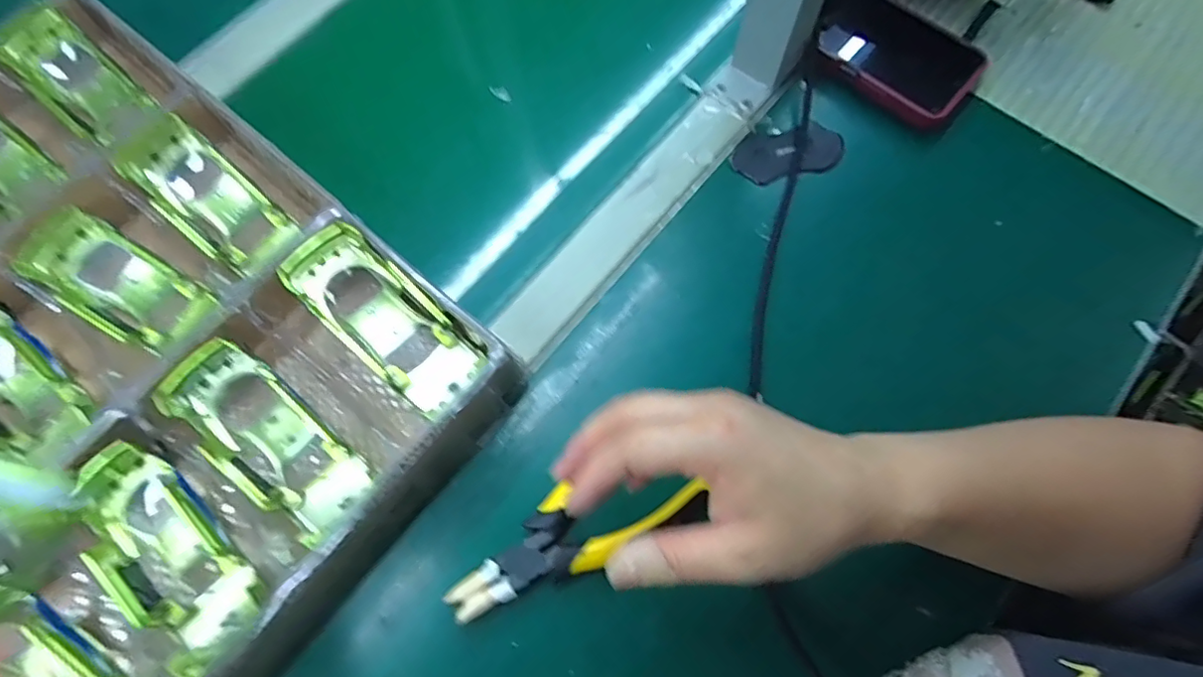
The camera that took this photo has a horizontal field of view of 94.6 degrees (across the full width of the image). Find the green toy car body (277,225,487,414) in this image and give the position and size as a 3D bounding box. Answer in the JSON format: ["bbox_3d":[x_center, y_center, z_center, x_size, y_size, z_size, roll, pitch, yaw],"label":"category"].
[{"bbox_3d":[-0.132,-0.012,0.347,0.124,0.035,0.053,45,78,-6],"label":"green toy car body"}]

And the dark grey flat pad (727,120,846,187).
[{"bbox_3d":[0.137,-0.136,0.404,0.082,0.006,0.040,-12,72,-4],"label":"dark grey flat pad"}]

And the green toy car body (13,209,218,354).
[{"bbox_3d":[-0.316,-0.036,0.363,0.116,0.031,0.053,30,75,10],"label":"green toy car body"}]

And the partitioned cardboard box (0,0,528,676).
[{"bbox_3d":[-0.423,0.111,0.317,0.473,0.050,0.632,38,76,12],"label":"partitioned cardboard box"}]

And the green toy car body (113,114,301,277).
[{"bbox_3d":[-0.270,-0.098,0.378,0.116,0.030,0.052,44,77,-5],"label":"green toy car body"}]

